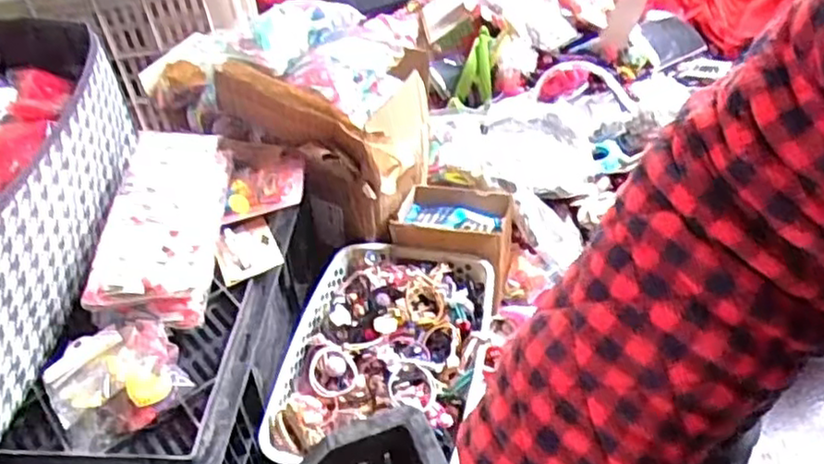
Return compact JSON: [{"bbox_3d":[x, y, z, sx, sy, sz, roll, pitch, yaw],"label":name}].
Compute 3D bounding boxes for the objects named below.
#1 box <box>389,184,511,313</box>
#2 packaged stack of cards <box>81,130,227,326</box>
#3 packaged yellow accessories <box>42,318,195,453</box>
[{"bbox_3d":[0.053,0.010,0.868,0.141,0.096,0.124,9,45,15],"label":"box"},{"bbox_3d":[-0.237,-0.012,0.677,0.096,0.056,0.228,-5,43,0],"label":"packaged stack of cards"},{"bbox_3d":[-0.248,0.121,0.582,0.100,0.033,0.097,-26,47,-21],"label":"packaged yellow accessories"}]

